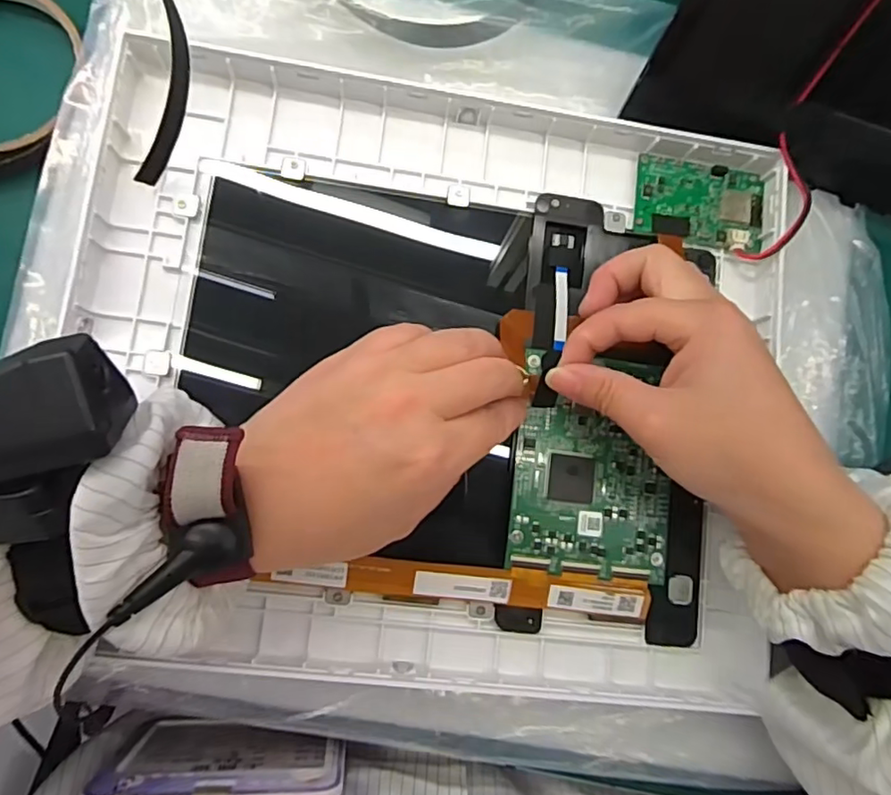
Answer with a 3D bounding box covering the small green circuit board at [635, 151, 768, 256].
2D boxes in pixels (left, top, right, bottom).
[{"bbox_3d":[0.123,-0.093,0.281,0.064,0.007,0.040,10,83,-5],"label":"small green circuit board"}]

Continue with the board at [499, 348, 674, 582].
[{"bbox_3d":[0.065,0.031,0.255,0.069,0.004,0.088,8,83,-5],"label":"board"}]

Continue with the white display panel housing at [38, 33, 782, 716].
[{"bbox_3d":[-0.005,-0.011,0.253,0.303,0.022,0.255,8,83,-5],"label":"white display panel housing"}]

